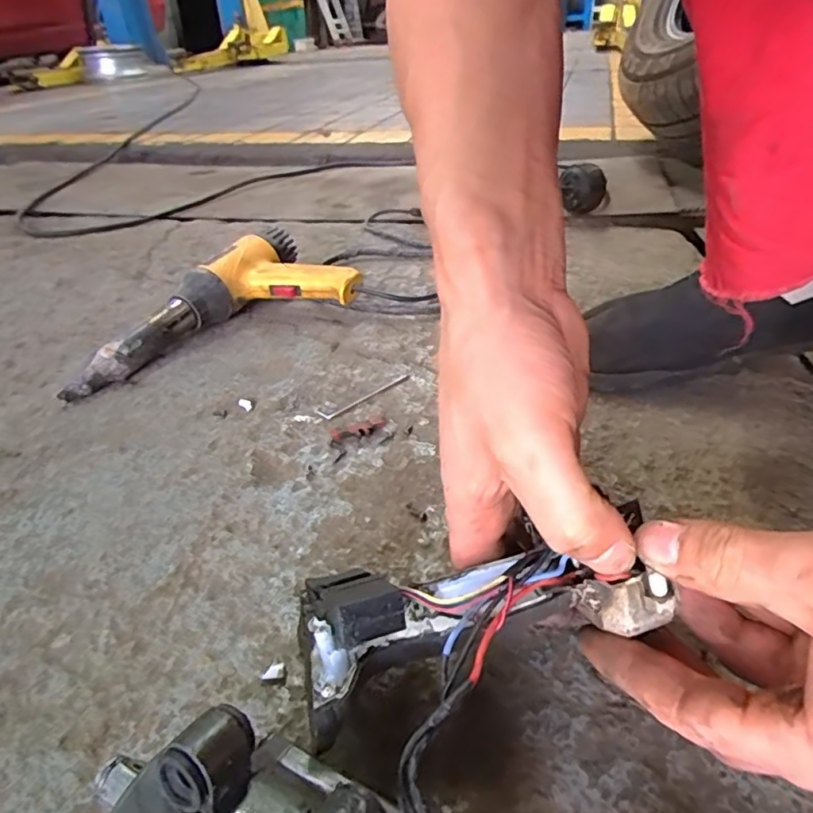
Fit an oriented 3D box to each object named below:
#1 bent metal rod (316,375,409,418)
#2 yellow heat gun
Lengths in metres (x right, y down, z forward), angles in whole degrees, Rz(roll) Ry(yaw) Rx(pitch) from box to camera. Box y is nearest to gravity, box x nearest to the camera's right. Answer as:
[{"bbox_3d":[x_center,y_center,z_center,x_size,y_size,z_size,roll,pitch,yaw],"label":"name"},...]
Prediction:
[{"bbox_3d":[-0.033,-0.010,0.458,0.087,0.004,0.017,-29,41,-30],"label":"bent metal rod"},{"bbox_3d":[-0.197,-0.096,0.546,0.285,0.066,0.142,-30,41,-31],"label":"yellow heat gun"}]

